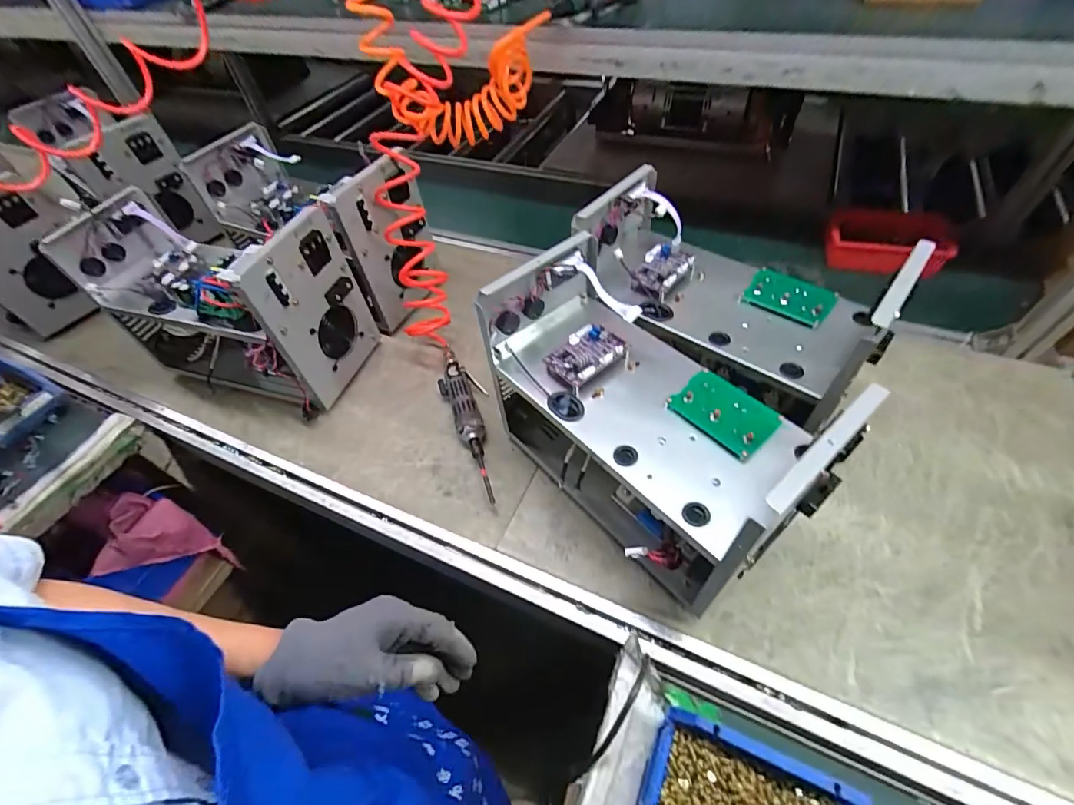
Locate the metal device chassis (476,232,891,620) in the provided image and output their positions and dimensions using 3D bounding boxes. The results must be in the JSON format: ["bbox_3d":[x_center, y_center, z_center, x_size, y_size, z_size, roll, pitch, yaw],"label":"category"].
[{"bbox_3d":[0.118,0.023,0.560,0.196,0.282,0.371,-30,54,-18],"label":"metal device chassis"}]

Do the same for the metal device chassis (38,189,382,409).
[{"bbox_3d":[-0.498,-0.163,0.771,0.378,0.279,0.186,13,54,15],"label":"metal device chassis"}]

